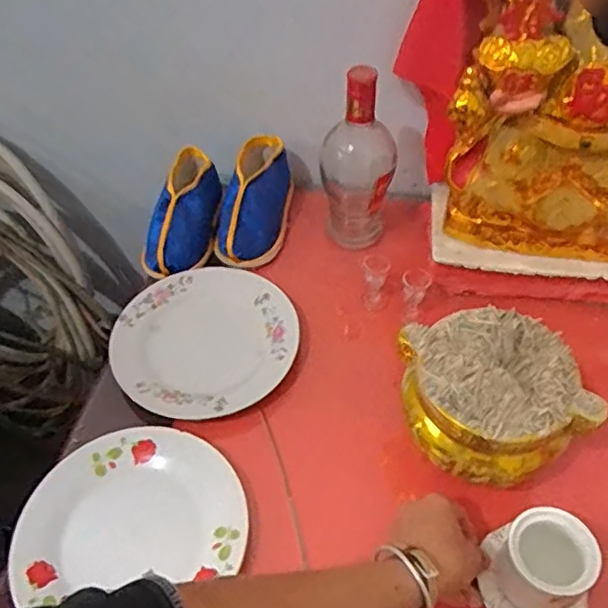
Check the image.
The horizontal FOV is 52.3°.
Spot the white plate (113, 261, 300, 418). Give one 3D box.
[{"bbox_3d":[-0.106,0.034,0.672,0.190,0.015,0.194,-1,49,1],"label":"white plate"}]

